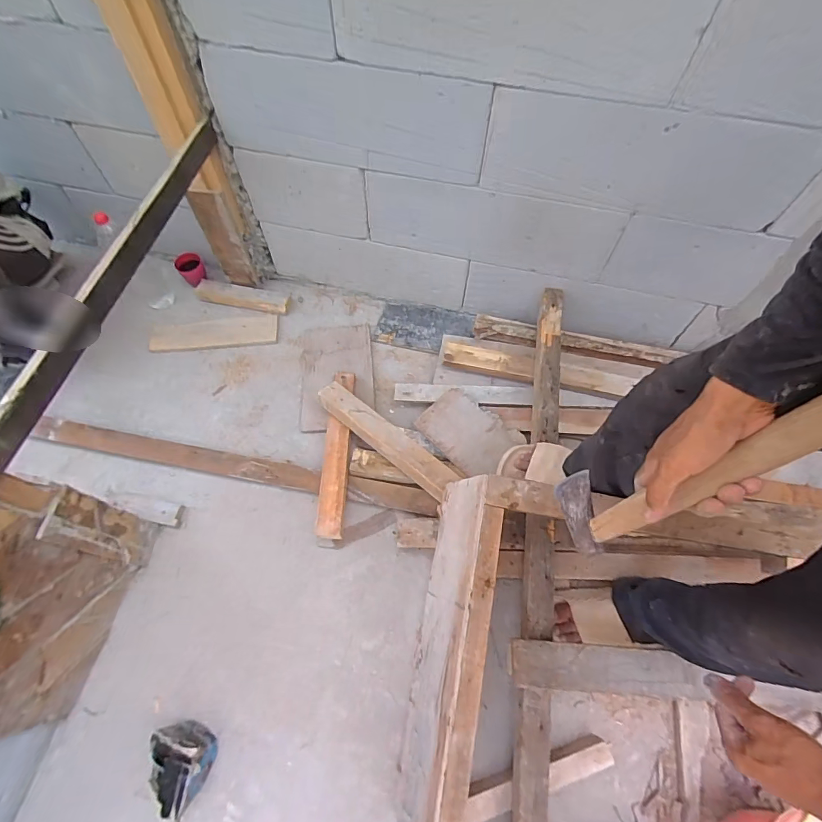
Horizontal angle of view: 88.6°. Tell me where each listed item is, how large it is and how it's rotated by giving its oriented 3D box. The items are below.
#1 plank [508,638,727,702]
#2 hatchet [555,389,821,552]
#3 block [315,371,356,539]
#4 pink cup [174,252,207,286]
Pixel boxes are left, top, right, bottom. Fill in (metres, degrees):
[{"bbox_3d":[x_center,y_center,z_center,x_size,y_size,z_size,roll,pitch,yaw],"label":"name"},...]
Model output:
[{"bbox_3d":[0.346,0.451,0.738,0.341,0.036,0.072,4,63,2],"label":"plank"},{"bbox_3d":[0.273,0.060,0.419,0.022,0.312,0.088,9,57,-29],"label":"hatchet"},{"bbox_3d":[-0.182,0.083,1.040,0.059,0.030,0.445,0,63,0],"label":"block"},{"bbox_3d":[-0.703,-0.453,1.348,0.075,0.069,0.079,1,61,-1],"label":"pink cup"}]

